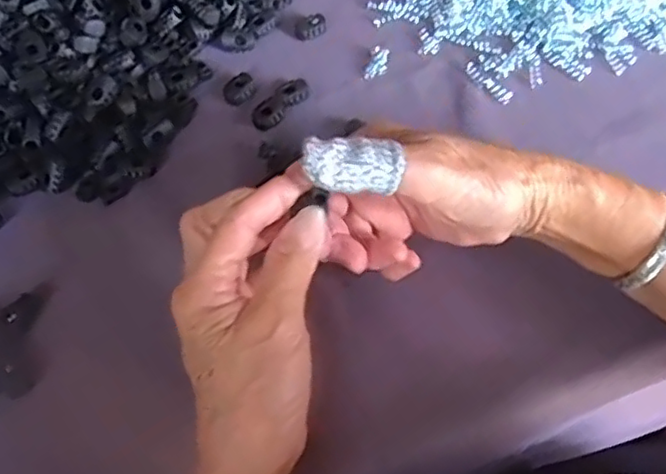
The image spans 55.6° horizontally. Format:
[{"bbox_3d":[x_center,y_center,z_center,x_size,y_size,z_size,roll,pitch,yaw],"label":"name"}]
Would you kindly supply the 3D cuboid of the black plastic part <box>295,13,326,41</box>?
[{"bbox_3d":[-0.014,-0.143,0.430,0.023,0.008,0.011,-39,71,-18],"label":"black plastic part"}]

